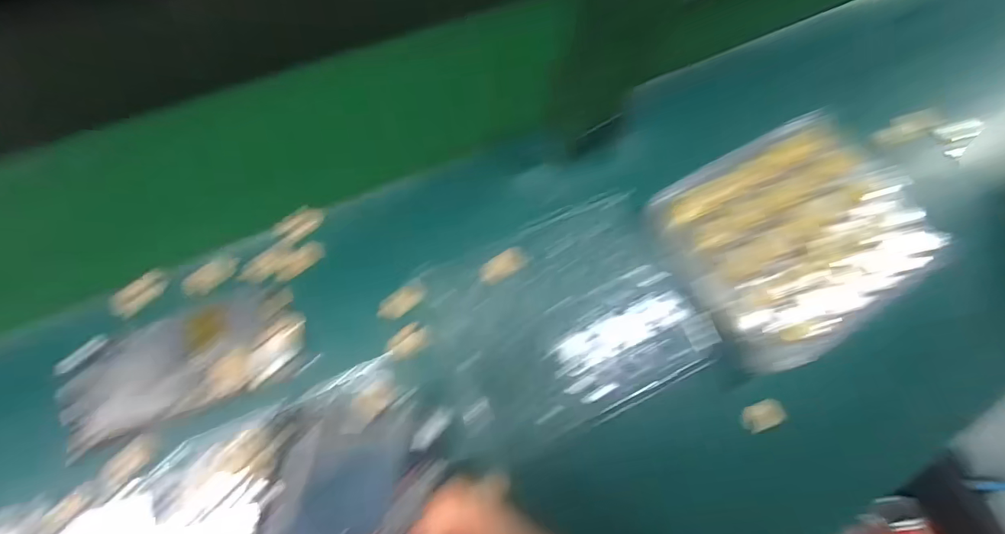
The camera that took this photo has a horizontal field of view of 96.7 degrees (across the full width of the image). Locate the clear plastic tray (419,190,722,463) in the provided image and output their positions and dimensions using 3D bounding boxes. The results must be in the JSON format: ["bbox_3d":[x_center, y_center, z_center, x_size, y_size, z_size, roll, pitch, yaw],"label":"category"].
[{"bbox_3d":[0.040,0.041,0.326,0.189,0.029,0.145,-22,74,-13],"label":"clear plastic tray"}]

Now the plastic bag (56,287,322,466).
[{"bbox_3d":[-0.200,0.059,0.284,0.136,0.013,0.065,-20,73,-12],"label":"plastic bag"}]

